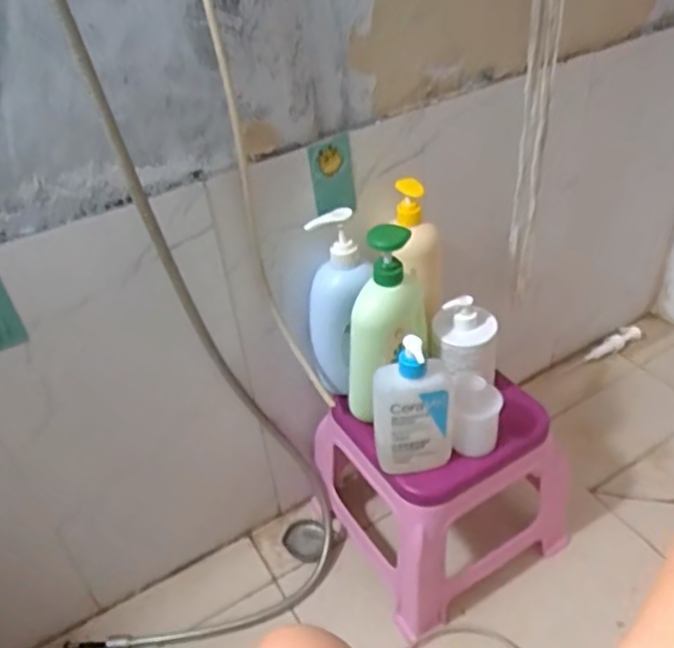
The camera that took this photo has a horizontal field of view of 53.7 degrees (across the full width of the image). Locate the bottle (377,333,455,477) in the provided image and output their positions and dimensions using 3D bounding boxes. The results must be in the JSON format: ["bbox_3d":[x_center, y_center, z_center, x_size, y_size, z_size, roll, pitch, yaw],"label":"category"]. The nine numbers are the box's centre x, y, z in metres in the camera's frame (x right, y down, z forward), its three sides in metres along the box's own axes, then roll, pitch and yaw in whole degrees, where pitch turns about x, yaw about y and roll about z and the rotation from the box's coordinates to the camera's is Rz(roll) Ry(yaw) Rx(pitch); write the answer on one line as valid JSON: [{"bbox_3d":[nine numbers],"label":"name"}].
[{"bbox_3d":[0.091,0.099,0.793,0.095,0.187,0.045,-7,39,-2],"label":"bottle"}]

